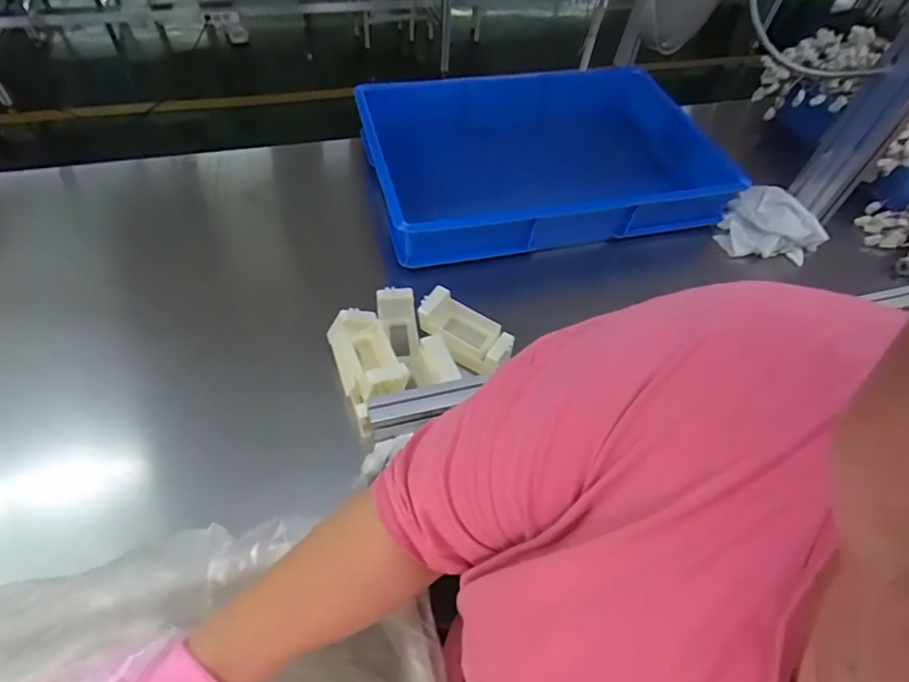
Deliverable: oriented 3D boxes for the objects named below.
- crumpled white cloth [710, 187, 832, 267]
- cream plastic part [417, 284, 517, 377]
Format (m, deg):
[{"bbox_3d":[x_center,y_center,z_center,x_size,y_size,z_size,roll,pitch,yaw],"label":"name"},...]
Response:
[{"bbox_3d":[0.536,-0.188,0.878,0.157,0.070,0.135,34,57,18],"label":"crumpled white cloth"},{"bbox_3d":[0.015,-0.012,0.702,0.128,0.069,0.057,32,56,17],"label":"cream plastic part"}]

